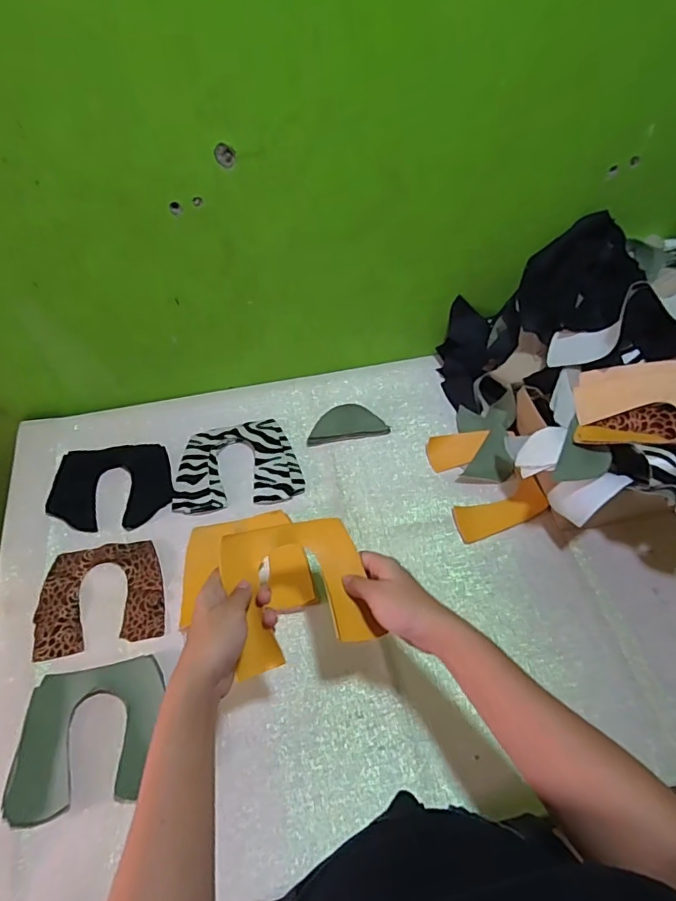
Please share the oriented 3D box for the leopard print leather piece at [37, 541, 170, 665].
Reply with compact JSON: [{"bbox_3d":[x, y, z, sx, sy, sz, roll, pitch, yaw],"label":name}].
[{"bbox_3d":[-0.276,0.168,0.612,0.137,0.007,0.120,-9,59,-11],"label":"leopard print leather piece"}]

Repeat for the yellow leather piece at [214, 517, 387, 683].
[{"bbox_3d":[-0.038,0.128,0.489,0.125,0.045,0.119,-13,58,-8],"label":"yellow leather piece"}]

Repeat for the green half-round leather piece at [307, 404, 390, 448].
[{"bbox_3d":[0.011,-0.039,0.742,0.111,0.013,0.051,-10,58,-6],"label":"green half-round leather piece"}]

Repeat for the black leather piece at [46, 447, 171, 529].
[{"bbox_3d":[-0.295,0.045,0.689,0.151,0.010,0.120,-4,57,-2],"label":"black leather piece"}]

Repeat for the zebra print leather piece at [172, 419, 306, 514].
[{"bbox_3d":[-0.137,0.022,0.705,0.164,0.010,0.126,-12,58,-7],"label":"zebra print leather piece"}]

